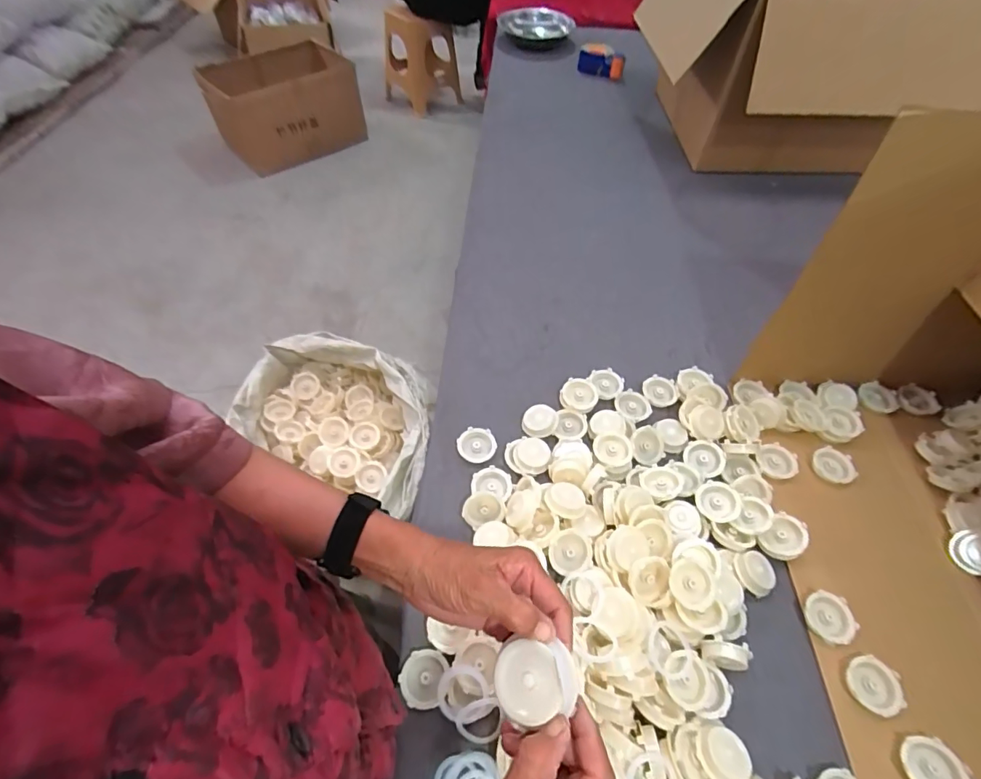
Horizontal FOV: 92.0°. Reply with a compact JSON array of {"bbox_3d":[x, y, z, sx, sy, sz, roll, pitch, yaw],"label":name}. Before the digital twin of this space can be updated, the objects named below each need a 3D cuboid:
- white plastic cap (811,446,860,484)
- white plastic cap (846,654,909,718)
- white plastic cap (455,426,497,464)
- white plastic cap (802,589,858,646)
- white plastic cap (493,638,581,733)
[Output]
[{"bbox_3d":[0.523,0.115,0.719,0.059,0.007,0.055,0,56,0],"label":"white plastic cap"},{"bbox_3d":[0.452,0.348,0.560,0.057,0.012,0.059,16,61,22],"label":"white plastic cap"},{"bbox_3d":[-0.020,0.085,0.730,0.057,0.009,0.060,0,56,0],"label":"white plastic cap"},{"bbox_3d":[0.425,0.287,0.595,0.056,0.010,0.059,0,56,0],"label":"white plastic cap"},{"bbox_3d":[0.030,0.191,0.315,0.052,0.016,0.044,-20,67,8],"label":"white plastic cap"}]

